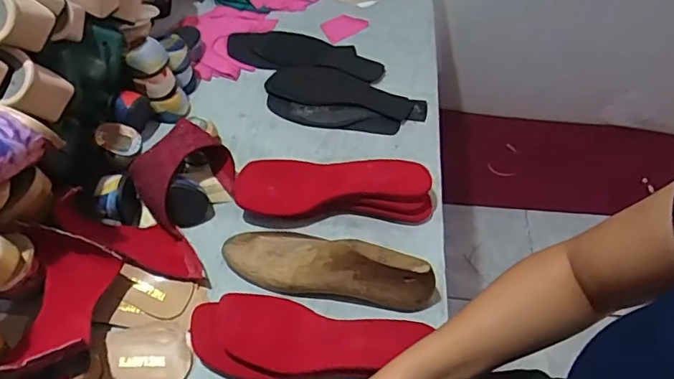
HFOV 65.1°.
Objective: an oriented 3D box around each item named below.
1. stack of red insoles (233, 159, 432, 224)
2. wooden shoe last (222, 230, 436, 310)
[{"bbox_3d":[-0.003,-0.005,0.669,0.236,0.050,0.086,-1,53,-4],"label":"stack of red insoles"},{"bbox_3d":[-0.007,0.076,0.586,0.223,0.074,0.069,12,53,6],"label":"wooden shoe last"}]

